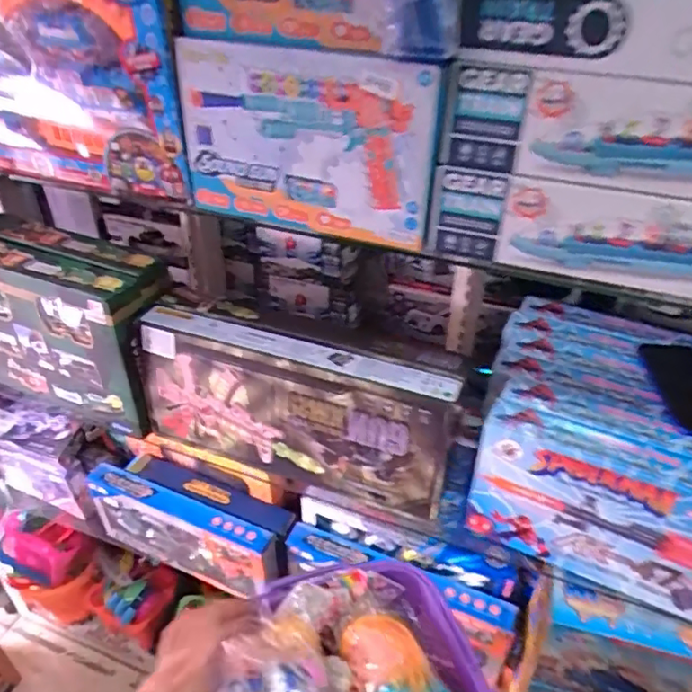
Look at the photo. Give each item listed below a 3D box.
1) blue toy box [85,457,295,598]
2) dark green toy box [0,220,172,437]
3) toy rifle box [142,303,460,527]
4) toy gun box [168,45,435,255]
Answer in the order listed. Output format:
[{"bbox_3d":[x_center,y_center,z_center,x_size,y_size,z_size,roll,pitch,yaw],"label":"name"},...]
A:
[{"bbox_3d":[-0.267,0.319,1.044,0.377,0.159,0.107,17,40,21],"label":"blue toy box"},{"bbox_3d":[-0.525,-0.041,0.954,0.537,0.284,0.122,14,39,17],"label":"dark green toy box"},{"bbox_3d":[-0.075,0.089,0.804,0.444,0.200,0.074,14,38,17],"label":"toy rifle box"},{"bbox_3d":[-0.050,-0.186,0.549,0.268,0.165,0.054,20,41,24],"label":"toy gun box"}]

